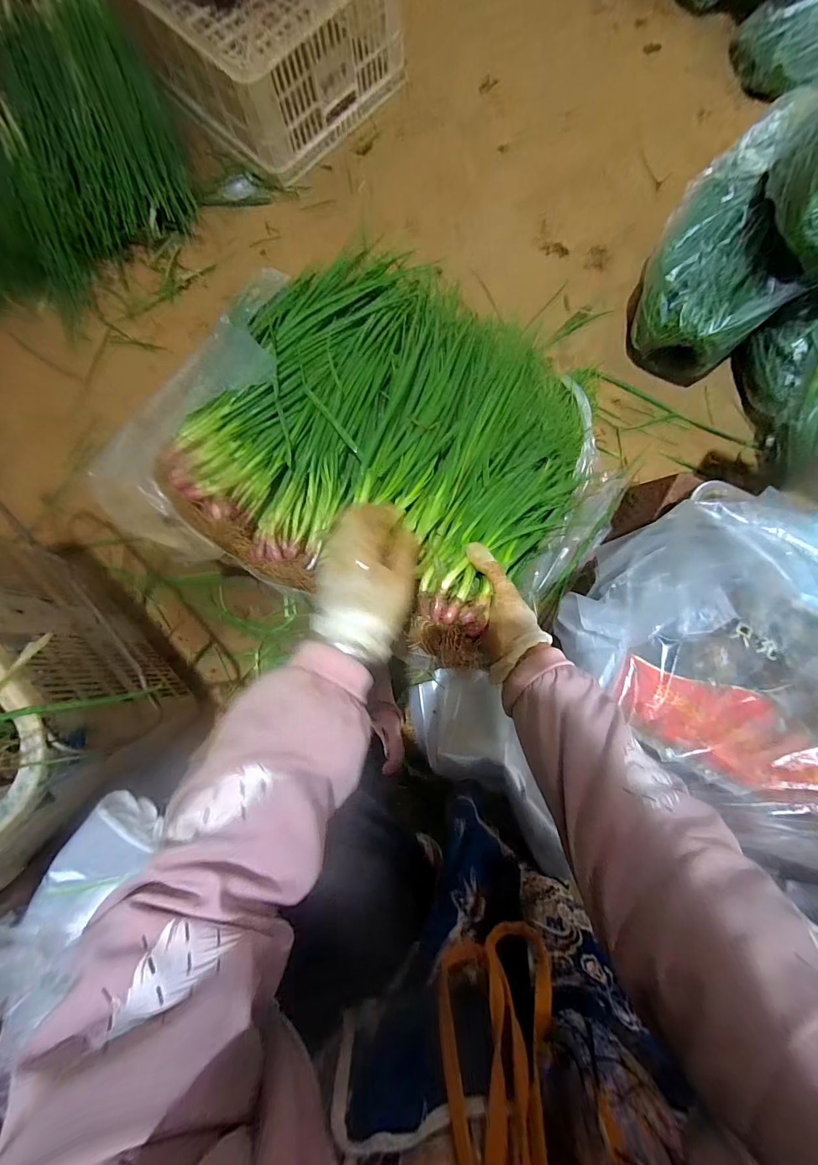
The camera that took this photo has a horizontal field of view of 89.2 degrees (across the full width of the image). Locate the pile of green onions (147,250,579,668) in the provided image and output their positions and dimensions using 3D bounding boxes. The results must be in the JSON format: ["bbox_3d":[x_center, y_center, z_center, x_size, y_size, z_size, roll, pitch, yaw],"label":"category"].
[{"bbox_3d":[0.000,-0.191,0.577,0.437,0.275,0.485,33,84,7],"label":"pile of green onions"}]

